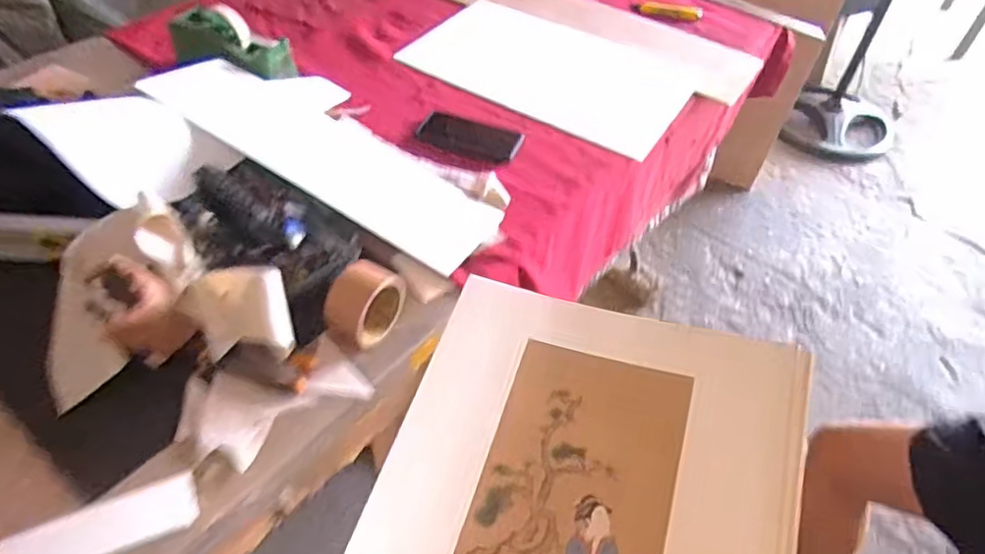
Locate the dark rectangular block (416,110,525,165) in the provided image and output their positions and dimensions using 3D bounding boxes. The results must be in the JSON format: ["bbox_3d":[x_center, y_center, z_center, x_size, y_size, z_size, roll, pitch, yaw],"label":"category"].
[{"bbox_3d":[-0.036,-0.225,1.039,0.159,0.014,0.087,15,49,11],"label":"dark rectangular block"}]

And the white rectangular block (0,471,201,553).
[{"bbox_3d":[-0.366,0.236,0.600,0.173,0.008,0.058,-18,49,-20],"label":"white rectangular block"}]

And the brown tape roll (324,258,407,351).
[{"bbox_3d":[-0.149,0.029,0.757,0.064,0.071,0.091,18,49,13],"label":"brown tape roll"}]

